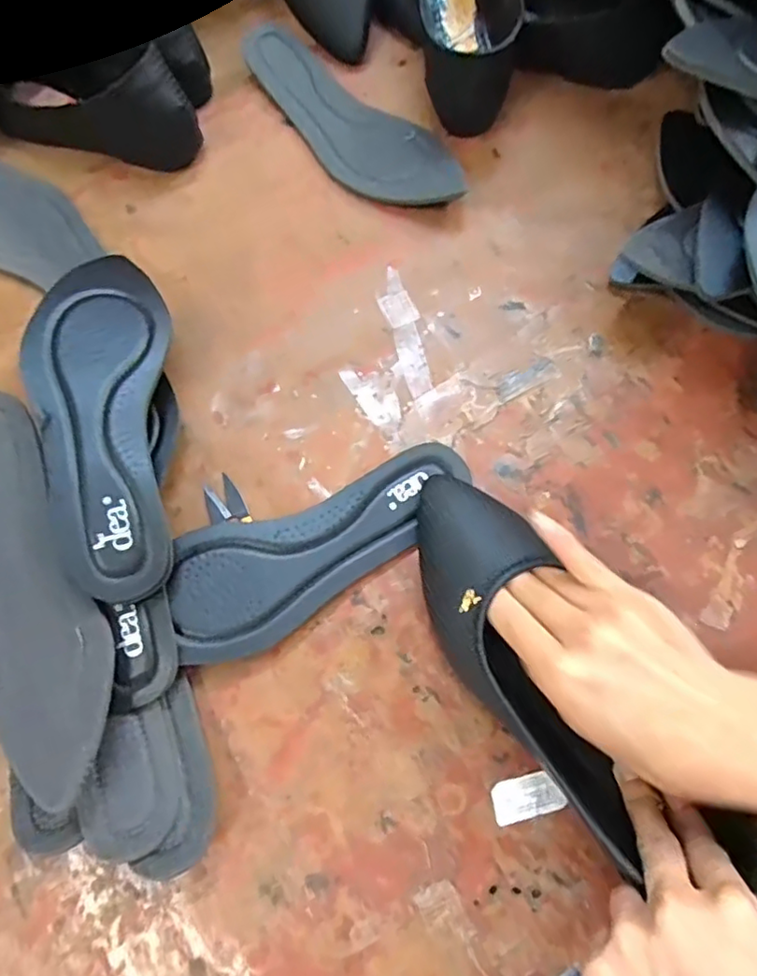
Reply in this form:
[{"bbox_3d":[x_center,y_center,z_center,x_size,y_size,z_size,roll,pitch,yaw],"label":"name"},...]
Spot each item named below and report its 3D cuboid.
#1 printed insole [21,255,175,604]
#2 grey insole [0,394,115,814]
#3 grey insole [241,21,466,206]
[{"bbox_3d":[-0.171,-0.048,0.370,0.079,0.023,0.232,-3,68,-16],"label":"printed insole"},{"bbox_3d":[-0.206,0.055,0.338,0.073,0.019,0.234,-28,71,0],"label":"grey insole"},{"bbox_3d":[-0.025,-0.299,0.480,0.082,0.016,0.234,-34,74,-10],"label":"grey insole"}]

